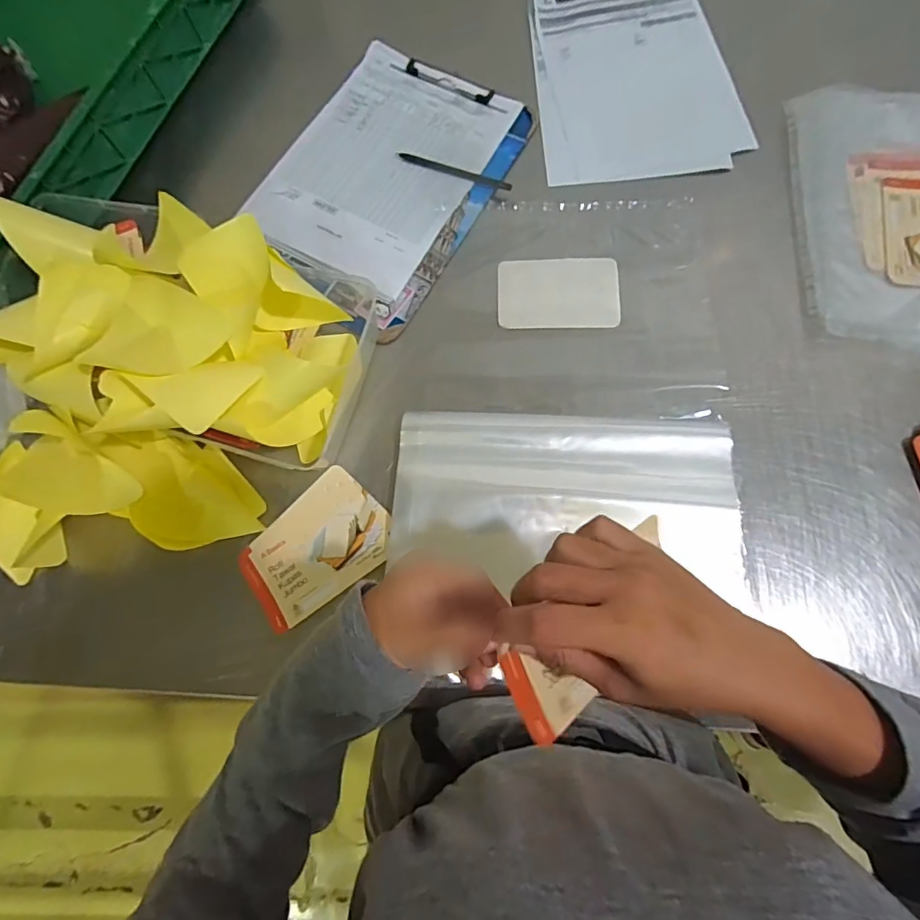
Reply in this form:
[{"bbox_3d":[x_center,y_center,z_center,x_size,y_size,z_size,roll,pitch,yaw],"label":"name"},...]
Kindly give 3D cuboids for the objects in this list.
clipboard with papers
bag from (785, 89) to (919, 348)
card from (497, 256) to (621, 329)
[{"bbox_3d":[-0.083,-0.329,0.586,0.235,0.017,0.317,30,78,9],"label":"clipboard with papers"},{"bbox_3d":[0.496,-0.263,0.535,0.263,0.033,0.318,4,75,3],"label":"bag"},{"bbox_3d":[0.107,-0.182,0.554,0.129,0.004,0.083,-1,76,4],"label":"card"}]

